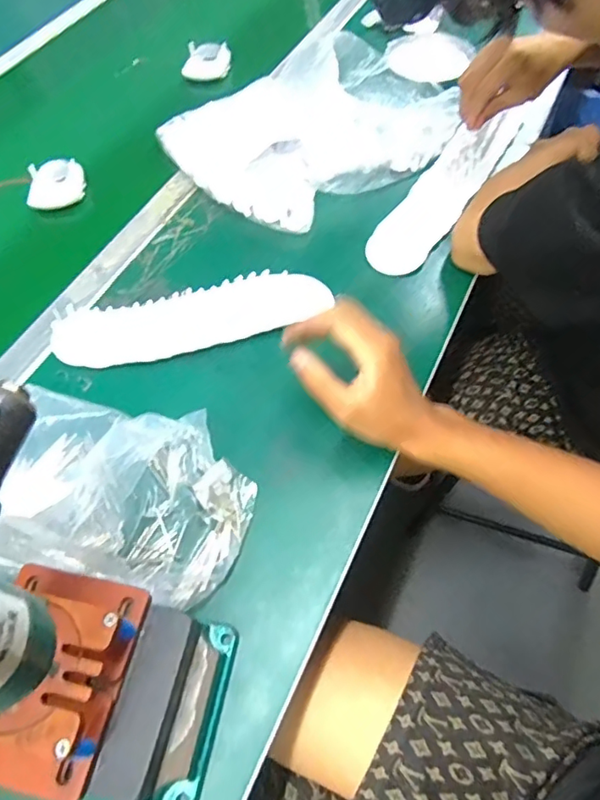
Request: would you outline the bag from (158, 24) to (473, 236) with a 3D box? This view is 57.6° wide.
[{"bbox_3d":[0.028,-0.353,0.667,0.354,0.079,0.239,-30,61,-14],"label":"bag"}]

